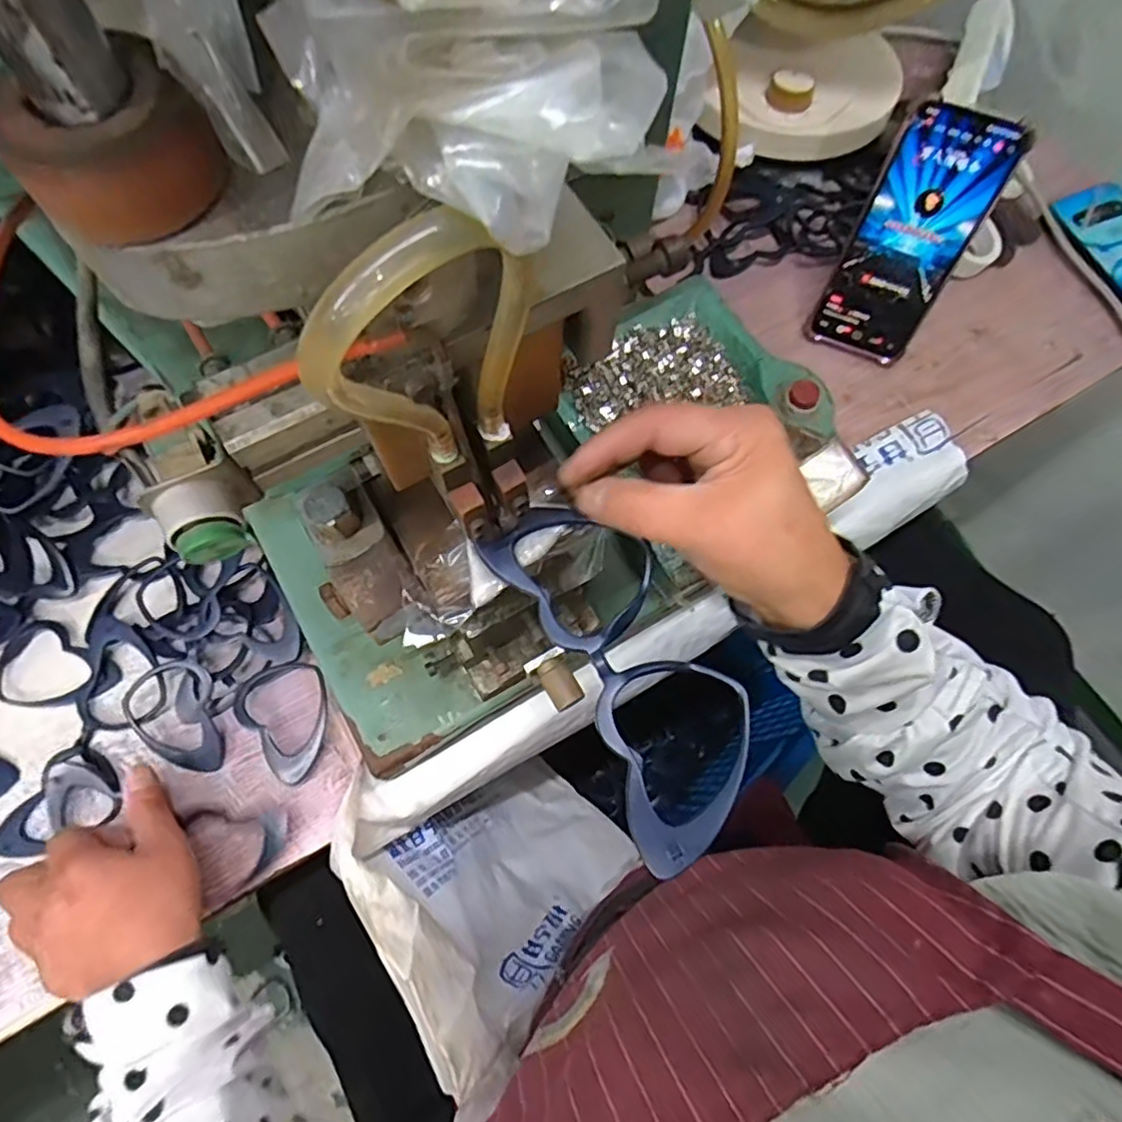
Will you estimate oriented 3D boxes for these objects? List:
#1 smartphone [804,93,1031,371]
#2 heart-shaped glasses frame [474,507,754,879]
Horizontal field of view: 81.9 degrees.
[{"bbox_3d":[0.251,-0.229,0.470,0.077,0.165,0.010,22,45,6],"label":"smartphone"},{"bbox_3d":[0.026,0.038,0.251,0.060,0.011,0.143,-26,69,-10],"label":"heart-shaped glasses frame"}]

